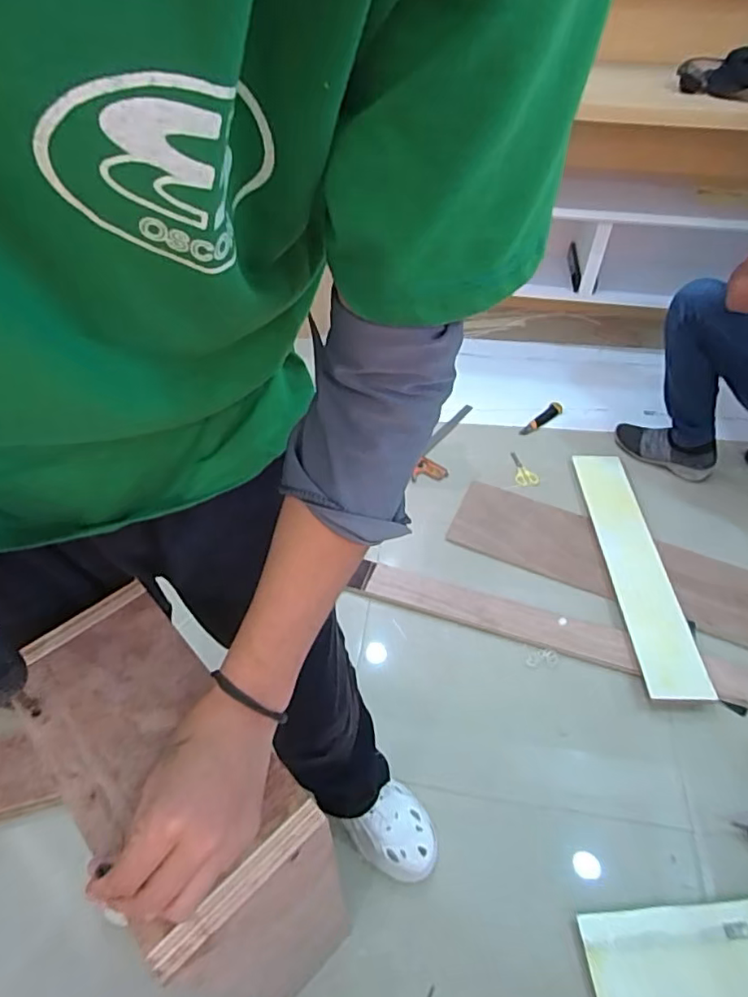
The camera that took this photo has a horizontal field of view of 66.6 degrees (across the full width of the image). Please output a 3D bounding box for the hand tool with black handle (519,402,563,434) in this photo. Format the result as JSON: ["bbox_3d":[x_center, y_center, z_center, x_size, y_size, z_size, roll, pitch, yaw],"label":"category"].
[{"bbox_3d":[0.494,-0.234,1.664,0.040,0.032,0.175,33,57,31],"label":"hand tool with black handle"}]

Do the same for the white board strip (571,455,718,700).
[{"bbox_3d":[0.584,0.129,1.294,0.130,0.026,0.660,2,45,2],"label":"white board strip"}]

